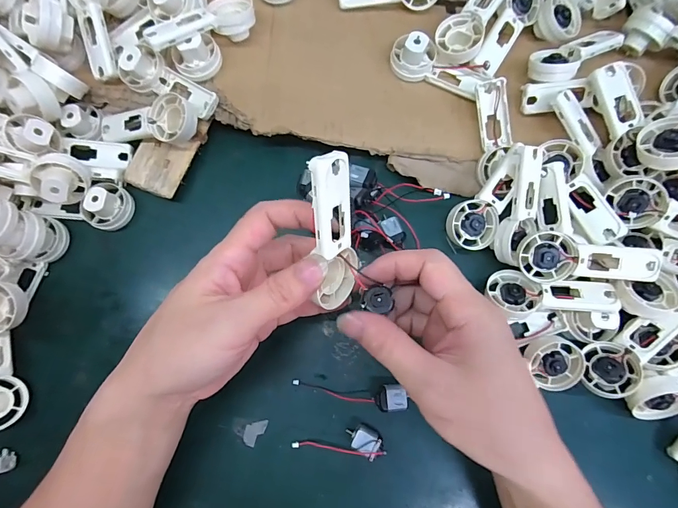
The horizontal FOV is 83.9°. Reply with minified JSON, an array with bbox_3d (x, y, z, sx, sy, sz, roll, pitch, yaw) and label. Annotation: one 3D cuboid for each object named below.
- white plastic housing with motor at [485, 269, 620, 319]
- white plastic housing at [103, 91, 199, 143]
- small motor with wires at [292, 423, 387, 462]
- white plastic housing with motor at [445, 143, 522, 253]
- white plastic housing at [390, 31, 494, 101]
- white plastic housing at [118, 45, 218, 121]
[{"bbox_3d":[0.164,0.033,0.294,0.091,0.022,0.037,6,79,1],"label":"white plastic housing with motor"},{"bbox_3d":[-0.164,-0.115,0.322,0.090,0.018,0.040,0,78,14],"label":"white plastic housing"},{"bbox_3d":[0.000,0.143,0.291,0.068,0.017,0.020,4,78,1],"label":"small motor with wires"},{"bbox_3d":[0.121,-0.045,0.305,0.041,0.016,0.087,29,101,6],"label":"white plastic housing with motor"},{"bbox_3d":[0.087,-0.164,0.328,0.086,0.027,0.033,21,79,4],"label":"white plastic housing"},{"bbox_3d":[-0.147,-0.146,0.323,0.085,0.024,0.035,34,80,6],"label":"white plastic housing"}]

